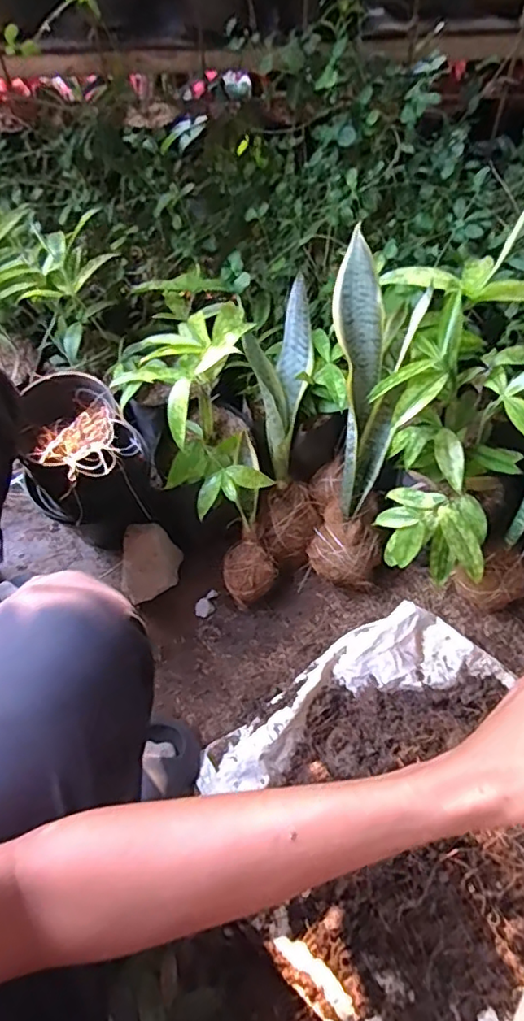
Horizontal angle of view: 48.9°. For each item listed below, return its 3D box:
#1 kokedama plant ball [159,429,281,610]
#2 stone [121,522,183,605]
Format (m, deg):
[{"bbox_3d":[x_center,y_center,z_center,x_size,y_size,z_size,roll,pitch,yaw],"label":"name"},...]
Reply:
[{"bbox_3d":[-0.047,0.009,0.826,0.117,0.072,0.258,-22,102,-11],"label":"kokedama plant ball"},{"bbox_3d":[-0.173,0.080,0.876,0.097,0.083,0.089,-2,57,3],"label":"stone"}]

